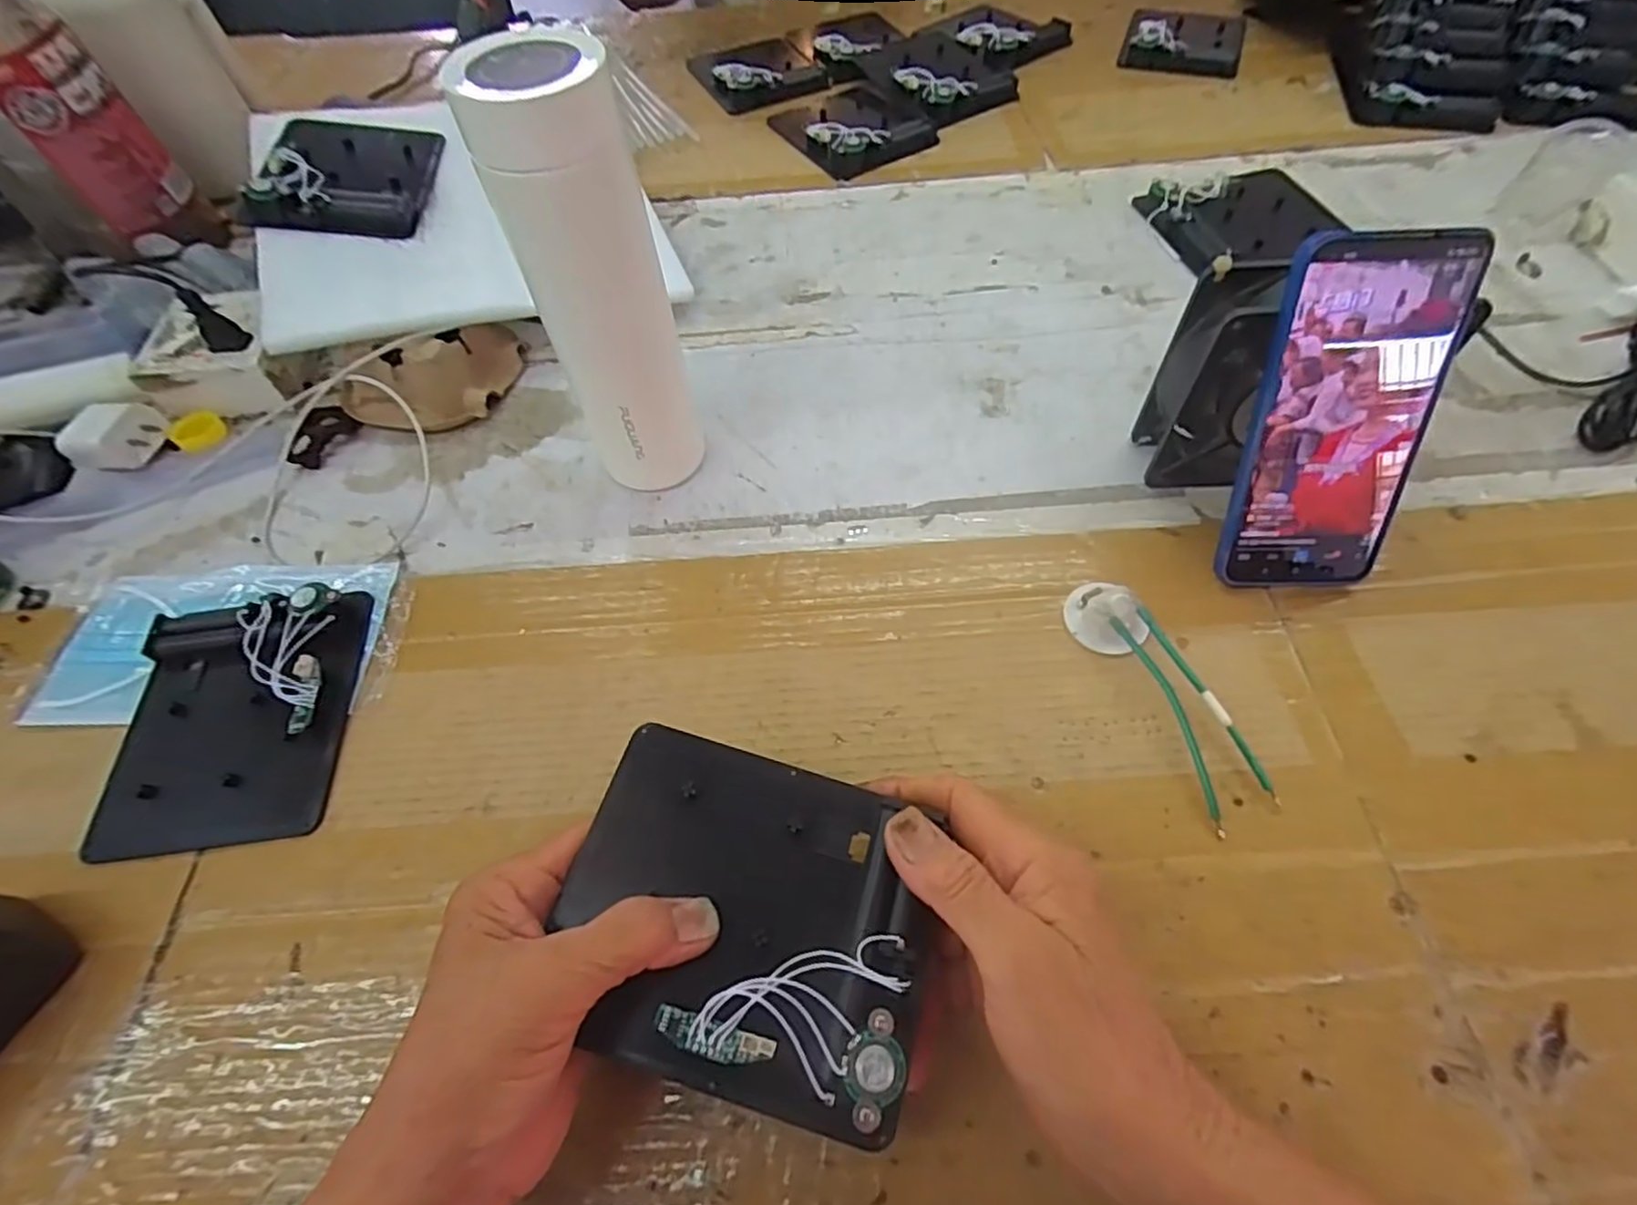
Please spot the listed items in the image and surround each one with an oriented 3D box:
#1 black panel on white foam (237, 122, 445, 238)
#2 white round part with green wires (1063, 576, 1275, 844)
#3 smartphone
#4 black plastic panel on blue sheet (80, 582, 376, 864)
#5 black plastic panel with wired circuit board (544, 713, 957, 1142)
[{"bbox_3d":[-0.335,-0.310,0.508,0.103,0.012,0.146,3,55,-15],"label":"black panel on white foam"},{"bbox_3d":[0.166,0.041,0.339,0.034,0.019,0.130,-22,59,-10],"label":"white round part with green wires"},{"bbox_3d":[0.245,-0.083,0.331,0.079,0.162,0.007,-1,28,3],"label":"smartphone"},{"bbox_3d":[-0.296,0.055,0.351,0.114,0.025,0.126,-7,58,-1],"label":"black plastic panel on blue sheet"},{"bbox_3d":[-0.025,0.111,0.253,0.130,0.014,0.107,13,60,11],"label":"black plastic panel with wired circuit board"}]

